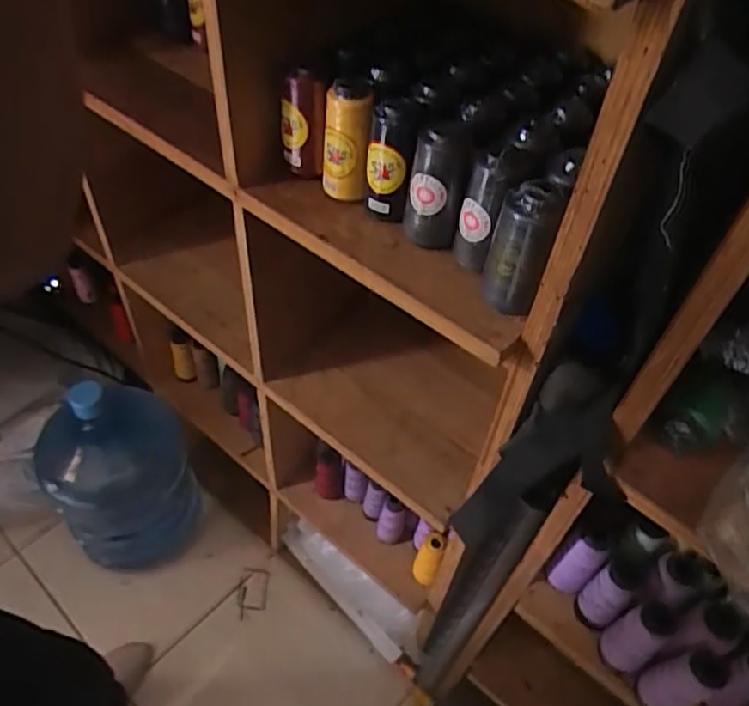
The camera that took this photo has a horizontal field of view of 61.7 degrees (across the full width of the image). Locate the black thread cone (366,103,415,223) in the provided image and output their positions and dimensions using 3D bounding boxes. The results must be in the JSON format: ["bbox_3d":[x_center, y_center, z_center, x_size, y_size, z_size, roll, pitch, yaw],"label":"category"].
[{"bbox_3d":[0.013,-0.175,0.574,0.043,0.108,0.037,5,50,-1],"label":"black thread cone"}]

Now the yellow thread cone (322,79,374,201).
[{"bbox_3d":[-0.028,-0.198,0.590,0.042,0.108,0.035,-3,50,-7],"label":"yellow thread cone"}]

